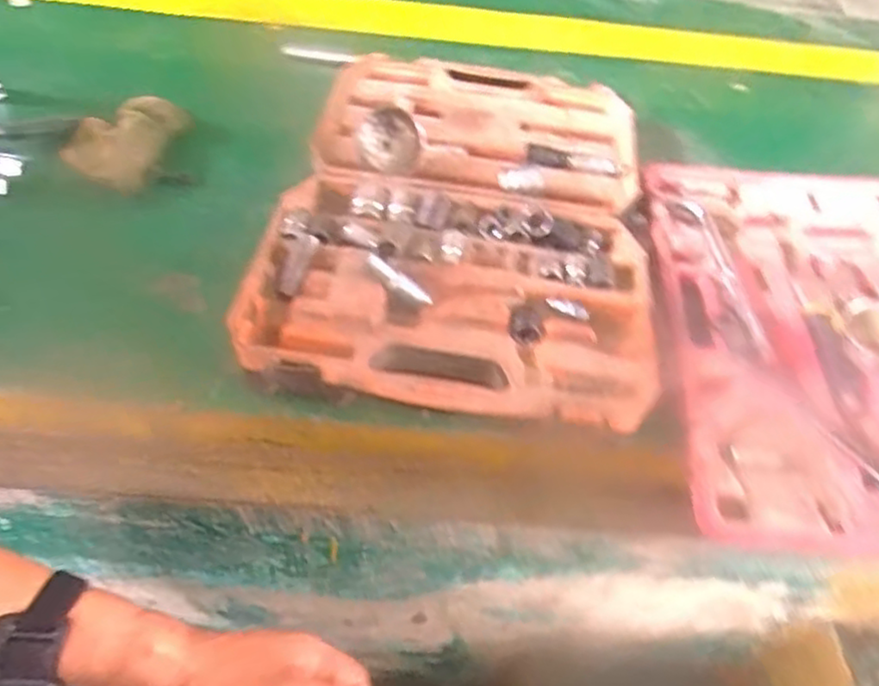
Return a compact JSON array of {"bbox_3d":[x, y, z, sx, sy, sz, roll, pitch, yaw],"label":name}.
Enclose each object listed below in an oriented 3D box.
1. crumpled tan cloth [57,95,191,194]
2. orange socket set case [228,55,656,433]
[{"bbox_3d":[-0.394,-0.261,0.849,0.119,0.030,0.156,16,51,9],"label":"crumpled tan cloth"},{"bbox_3d":[0.035,-0.163,0.779,0.391,0.055,0.576,8,50,2],"label":"orange socket set case"}]

